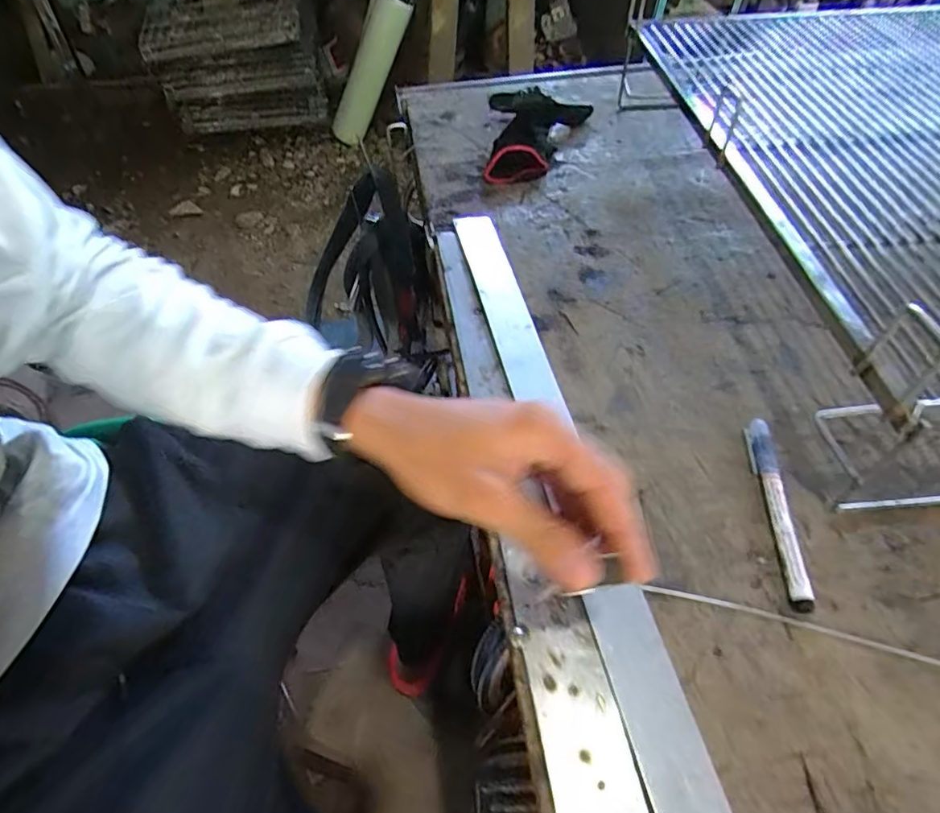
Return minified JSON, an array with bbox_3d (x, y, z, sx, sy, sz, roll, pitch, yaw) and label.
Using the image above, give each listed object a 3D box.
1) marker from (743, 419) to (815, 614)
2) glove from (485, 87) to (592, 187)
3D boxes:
[{"bbox_3d":[0.208,0.068,0.370,0.016,0.012,0.136,4,52,3],"label":"marker"},{"bbox_3d":[0.085,-0.329,0.658,0.127,0.040,0.164,3,52,3],"label":"glove"}]

